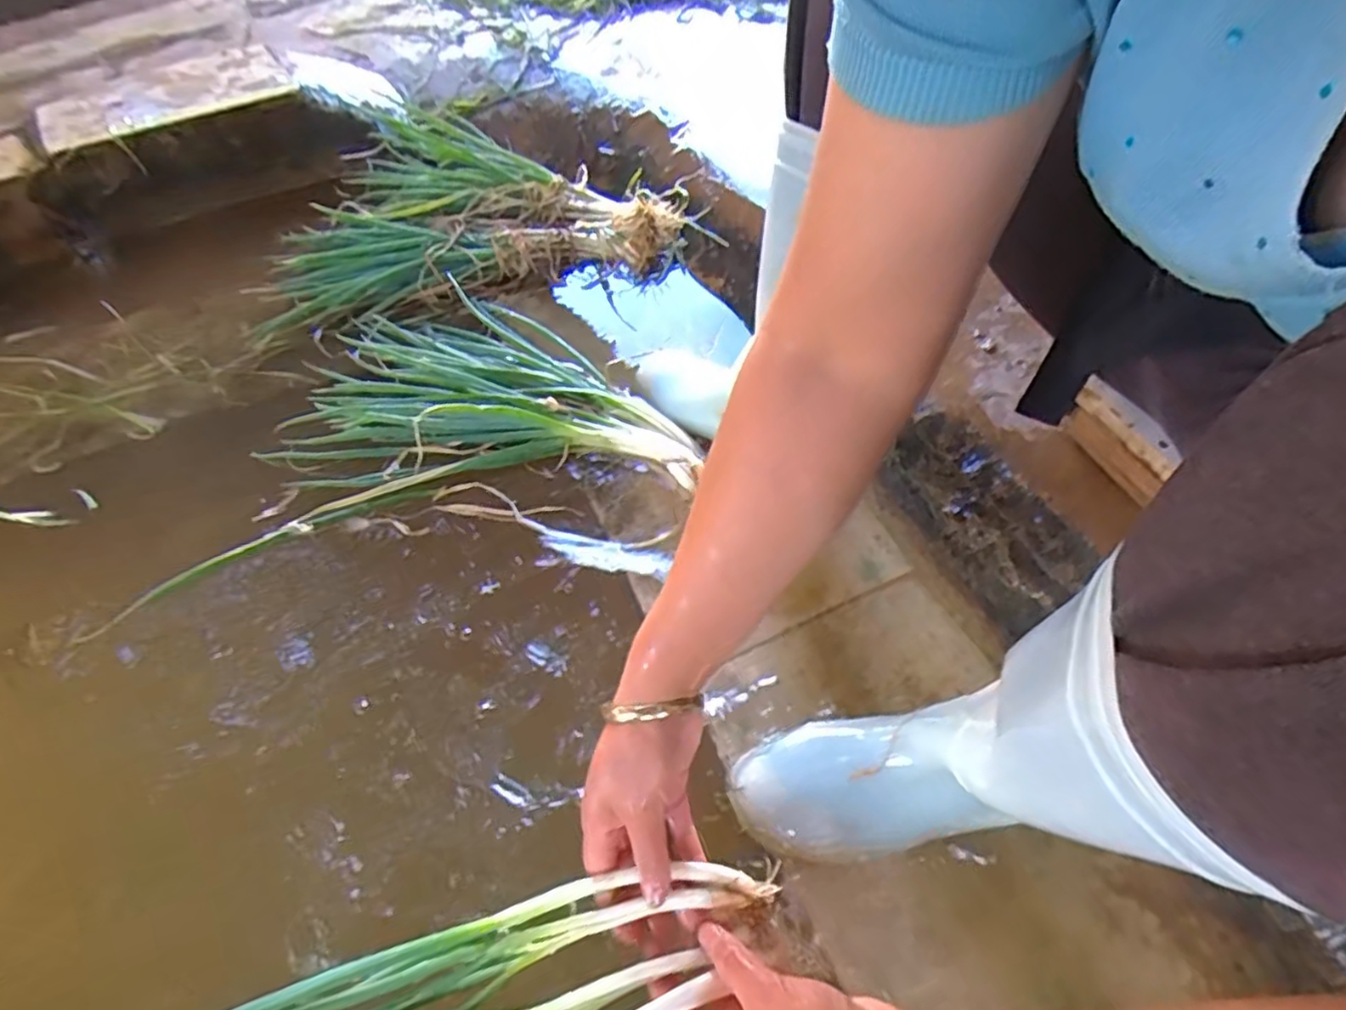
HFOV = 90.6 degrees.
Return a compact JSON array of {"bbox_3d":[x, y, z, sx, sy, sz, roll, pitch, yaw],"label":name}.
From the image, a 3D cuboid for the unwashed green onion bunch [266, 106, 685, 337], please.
[{"bbox_3d":[-0.241,-0.375,0.831,0.490,0.058,0.331,-8,54,-3],"label":"unwashed green onion bunch"}]

